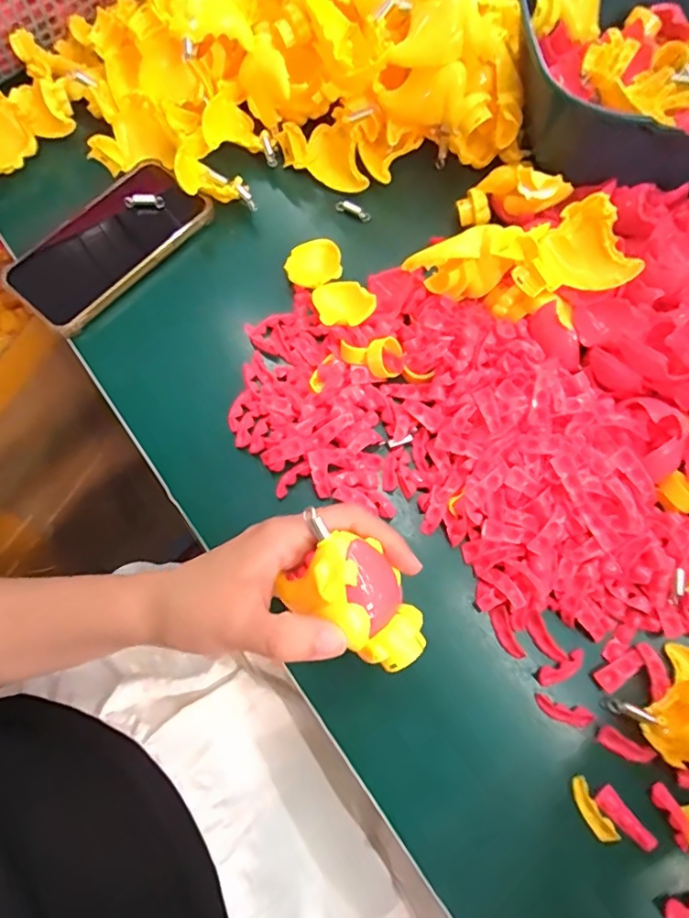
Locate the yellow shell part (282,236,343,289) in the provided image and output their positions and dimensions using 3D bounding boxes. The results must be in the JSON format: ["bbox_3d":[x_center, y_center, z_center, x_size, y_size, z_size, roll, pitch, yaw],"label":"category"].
[{"bbox_3d":[-0.022,-0.136,0.384,0.039,0.011,0.040,0,69,0],"label":"yellow shell part"}]

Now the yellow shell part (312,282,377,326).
[{"bbox_3d":[0.000,-0.105,0.366,0.038,0.010,0.039,-16,69,-6],"label":"yellow shell part"}]

